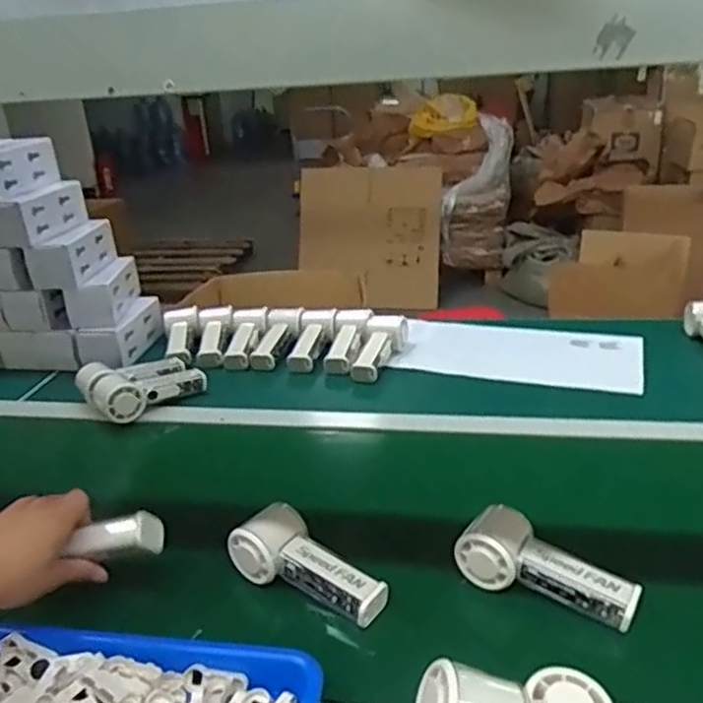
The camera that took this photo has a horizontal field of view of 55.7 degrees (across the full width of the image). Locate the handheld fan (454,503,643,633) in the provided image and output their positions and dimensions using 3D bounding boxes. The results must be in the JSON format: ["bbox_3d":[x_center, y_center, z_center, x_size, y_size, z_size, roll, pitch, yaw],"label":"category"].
[{"bbox_3d":[0.175,0.195,0.592,0.151,0.042,0.072,18,33,40],"label":"handheld fan"}]

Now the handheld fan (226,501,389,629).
[{"bbox_3d":[-0.038,0.198,0.612,0.141,0.047,0.066,18,33,39],"label":"handheld fan"}]

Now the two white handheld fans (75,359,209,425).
[{"bbox_3d":[-0.310,0.040,0.985,0.117,0.053,0.159,20,34,41],"label":"two white handheld fans"}]

